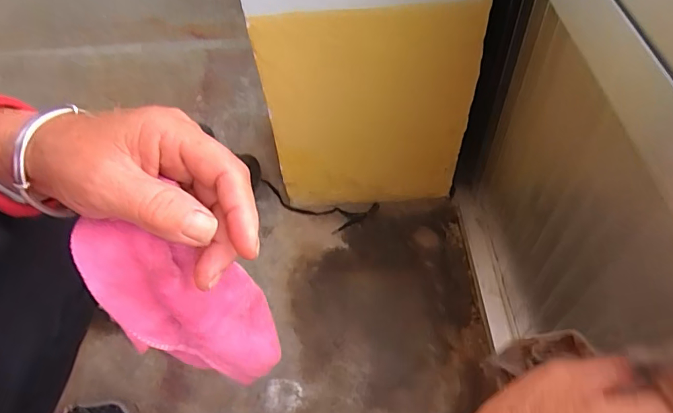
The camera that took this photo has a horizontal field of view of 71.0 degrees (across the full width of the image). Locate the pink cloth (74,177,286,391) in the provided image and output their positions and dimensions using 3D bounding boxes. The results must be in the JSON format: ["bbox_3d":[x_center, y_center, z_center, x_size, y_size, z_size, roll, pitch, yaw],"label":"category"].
[{"bbox_3d":[-0.084,0.078,0.308,0.066,0.214,0.041,-16,52,8],"label":"pink cloth"}]

